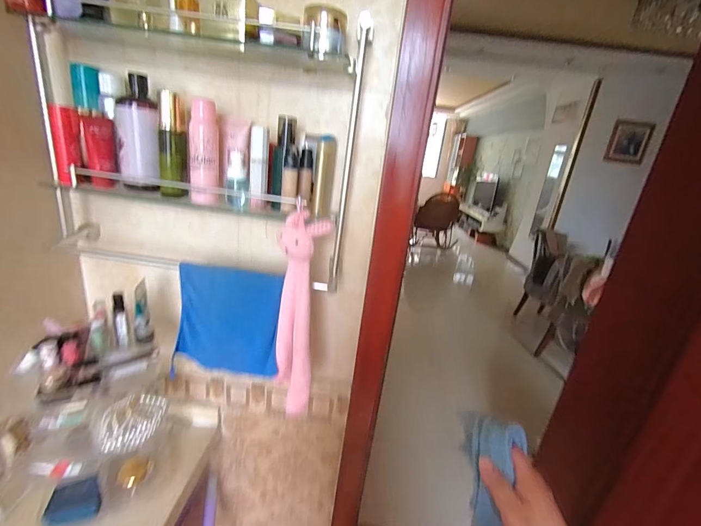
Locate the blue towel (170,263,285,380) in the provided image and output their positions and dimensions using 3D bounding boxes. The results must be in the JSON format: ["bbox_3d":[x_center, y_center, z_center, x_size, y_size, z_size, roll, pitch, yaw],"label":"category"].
[{"bbox_3d":[-0.226,0.112,0.609,0.196,0.210,0.032,8,19,4],"label":"blue towel"}]

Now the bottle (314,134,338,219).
[{"bbox_3d":[-0.045,-0.148,0.565,0.030,0.134,0.037,6,19,-1],"label":"bottle"}]

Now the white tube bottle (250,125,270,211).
[{"bbox_3d":[-0.146,-0.151,0.524,0.027,0.125,0.017,1,20,-15],"label":"white tube bottle"}]

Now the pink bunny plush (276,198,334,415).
[{"bbox_3d":[-0.086,0.084,0.544,0.068,0.331,0.074,3,19,-11],"label":"pink bunny plush"}]

